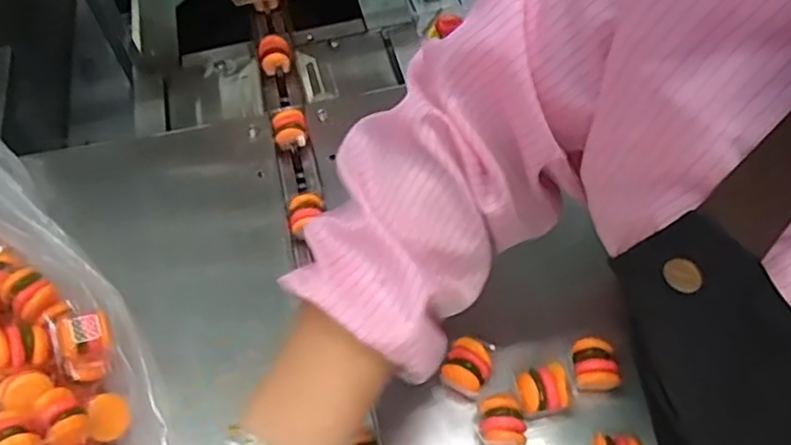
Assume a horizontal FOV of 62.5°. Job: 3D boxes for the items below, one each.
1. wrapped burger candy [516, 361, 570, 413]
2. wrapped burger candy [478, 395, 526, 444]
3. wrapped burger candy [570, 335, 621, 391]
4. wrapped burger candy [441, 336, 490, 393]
[{"bbox_3d":[0.098,0.115,0.437,0.032,0.029,0.028,-13,60,-3],"label":"wrapped burger candy"},{"bbox_3d":[0.068,0.131,0.423,0.028,0.032,0.030,1,60,4],"label":"wrapped burger candy"},{"bbox_3d":[0.134,0.098,0.445,0.026,0.027,0.033,-5,59,1],"label":"wrapped burger candy"},{"bbox_3d":[0.049,0.100,0.446,0.029,0.029,0.035,20,63,15],"label":"wrapped burger candy"}]

